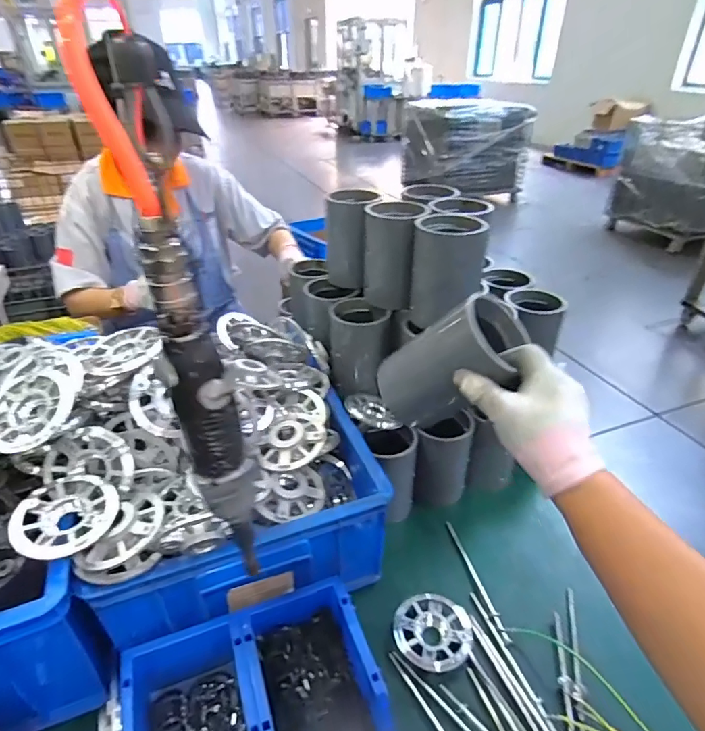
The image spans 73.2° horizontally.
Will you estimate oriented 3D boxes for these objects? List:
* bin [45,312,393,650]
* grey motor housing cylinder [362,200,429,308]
[{"bbox_3d":[-0.160,0.084,0.570,0.310,0.200,0.351,-11,34,-17],"label":"bin"},{"bbox_3d":[0.052,-0.143,0.618,0.074,0.123,0.076,10,34,16],"label":"grey motor housing cylinder"}]

